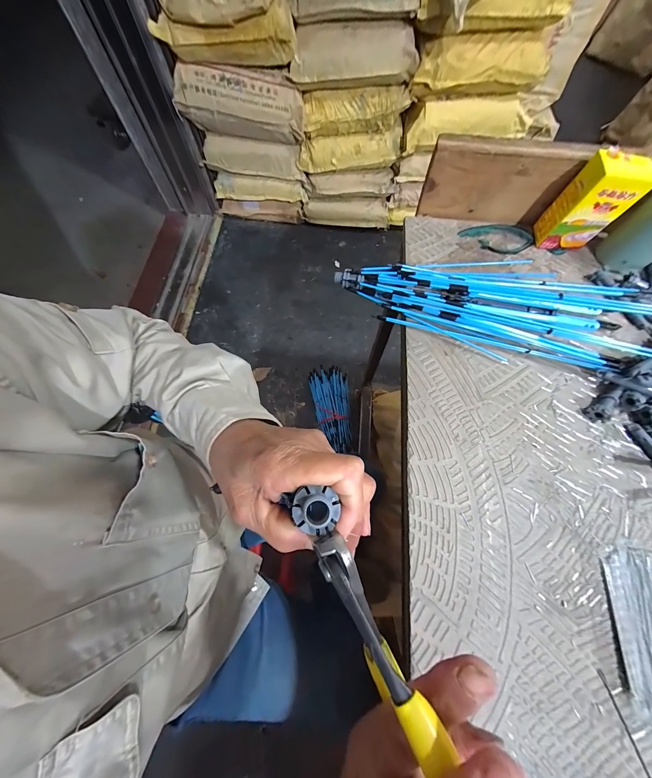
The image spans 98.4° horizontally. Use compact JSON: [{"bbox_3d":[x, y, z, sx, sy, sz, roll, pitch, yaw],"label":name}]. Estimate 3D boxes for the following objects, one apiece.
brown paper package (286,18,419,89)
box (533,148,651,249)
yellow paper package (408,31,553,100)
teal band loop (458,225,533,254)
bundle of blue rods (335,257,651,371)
[{"bbox_3d":[0.088,-1.094,0.926,0.406,0.130,0.108,-2,69,-1],"label":"brown paper package"},{"bbox_3d":[0.341,-0.239,0.367,0.070,0.103,0.044,9,69,3],"label":"box"},{"bbox_3d":[0.494,-1.034,0.907,0.405,0.123,0.091,3,69,1],"label":"yellow paper package"},{"bbox_3d":[0.253,-0.223,0.417,0.106,0.008,0.050,7,69,2],"label":"teal band loop"},{"bbox_3d":[0.198,-0.099,0.337,0.373,0.064,0.093,10,69,3],"label":"bundle of blue rods"}]

